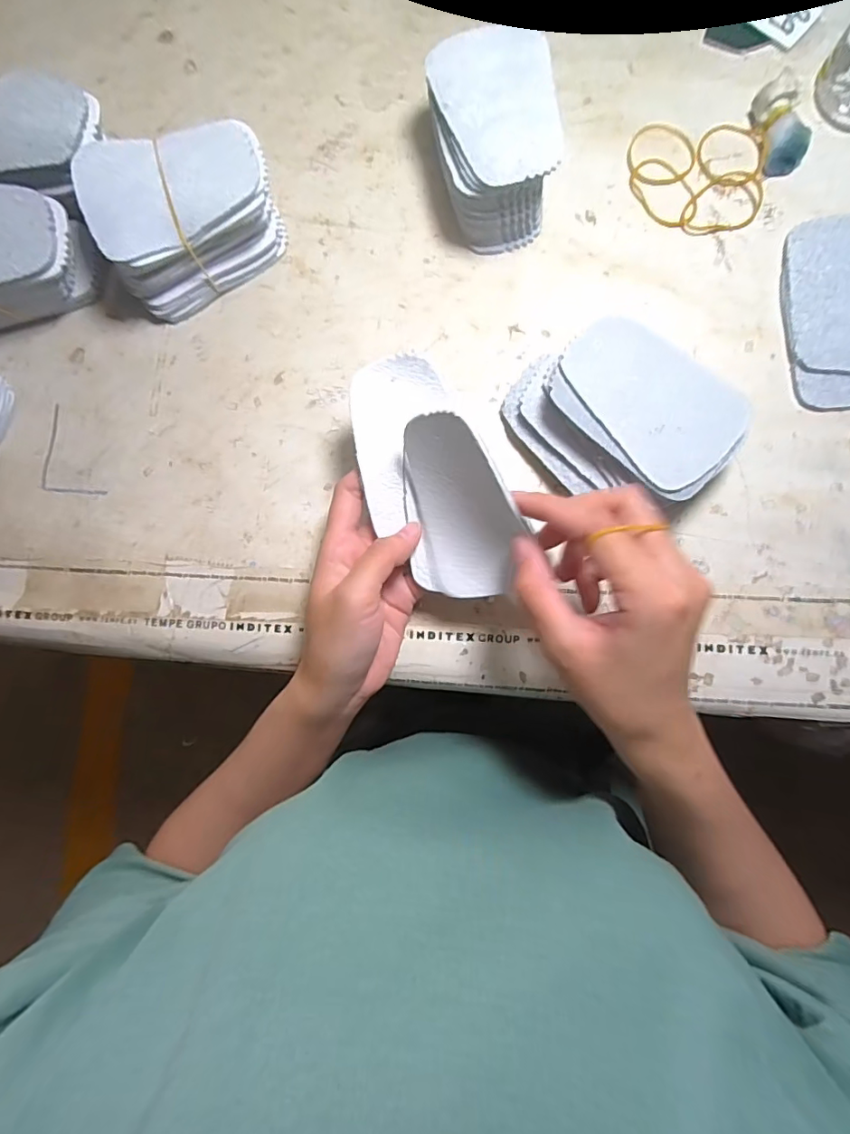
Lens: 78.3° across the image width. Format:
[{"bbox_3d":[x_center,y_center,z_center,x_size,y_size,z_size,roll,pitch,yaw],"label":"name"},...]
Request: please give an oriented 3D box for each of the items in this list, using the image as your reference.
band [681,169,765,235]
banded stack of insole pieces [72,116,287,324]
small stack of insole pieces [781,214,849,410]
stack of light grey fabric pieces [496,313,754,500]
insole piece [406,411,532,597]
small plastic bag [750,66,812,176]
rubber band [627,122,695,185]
[{"bbox_3d":[0.189,-0.233,0.332,0.049,0.007,0.035,-9,84,3],"label":"band"},{"bbox_3d":[-0.145,-0.216,0.323,0.109,0.063,0.070,-25,83,1],"label":"banded stack of insole pieces"},{"bbox_3d":[0.257,-0.157,0.319,0.072,0.010,0.119,-1,84,4],"label":"small stack of insole pieces"},{"bbox_3d":[0.111,-0.084,0.300,0.121,0.050,0.090,33,87,6],"label":"stack of light grey fabric pieces"},{"bbox_3d":[0.015,-0.027,0.264,0.011,0.068,0.096,-37,119,-38],"label":"insole piece"},{"bbox_3d":[0.222,-0.274,0.324,0.020,0.025,0.050,-11,84,2],"label":"small plastic bag"},{"bbox_3d":[0.153,-0.270,0.339,0.042,0.004,0.044,2,84,4],"label":"rubber band"}]

